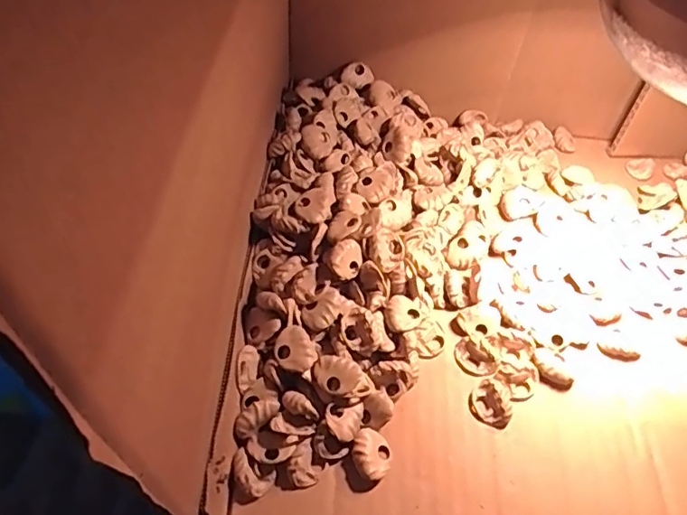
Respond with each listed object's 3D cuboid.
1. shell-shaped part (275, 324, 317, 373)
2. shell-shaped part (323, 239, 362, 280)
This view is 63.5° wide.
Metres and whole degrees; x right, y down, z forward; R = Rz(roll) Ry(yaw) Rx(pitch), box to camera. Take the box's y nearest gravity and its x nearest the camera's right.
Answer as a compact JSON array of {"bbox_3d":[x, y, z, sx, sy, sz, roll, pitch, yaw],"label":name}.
[{"bbox_3d":[-0.024,0.046,0.280,0.019,0.008,0.022,-18,55,-19],"label":"shell-shaped part"},{"bbox_3d":[0.000,0.001,0.297,0.021,0.015,0.018,-1,52,-7],"label":"shell-shaped part"}]

